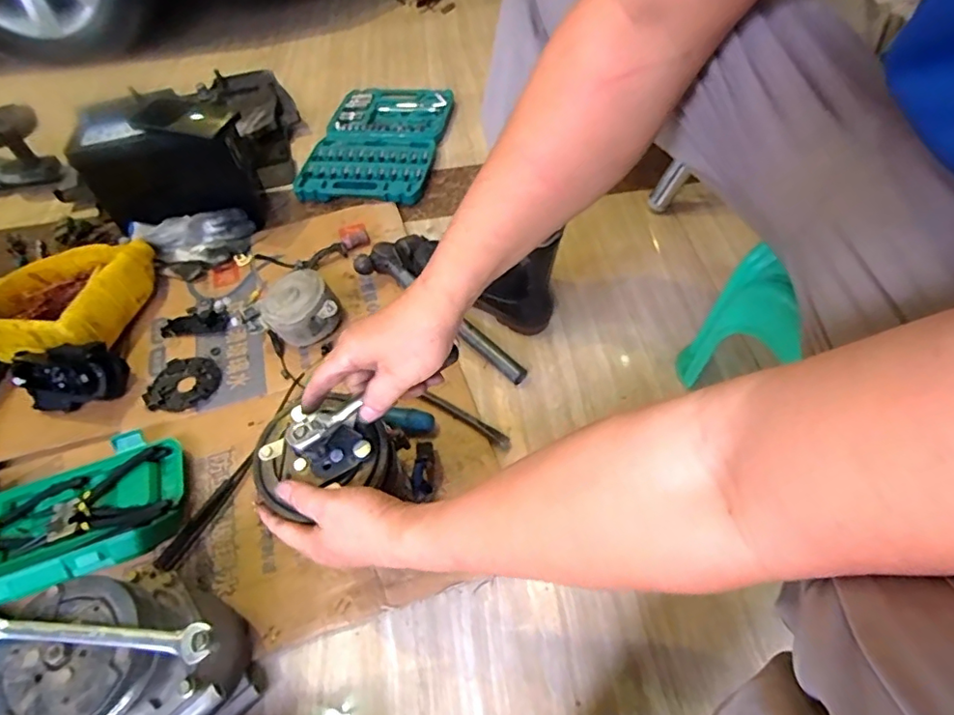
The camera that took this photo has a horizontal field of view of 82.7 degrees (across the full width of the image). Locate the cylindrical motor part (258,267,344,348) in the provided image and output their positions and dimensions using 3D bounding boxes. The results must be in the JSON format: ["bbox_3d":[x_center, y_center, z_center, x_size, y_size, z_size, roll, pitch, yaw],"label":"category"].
[{"bbox_3d":[-0.256,-0.068,0.792,0.101,0.078,0.099,-2,52,3],"label":"cylindrical motor part"}]

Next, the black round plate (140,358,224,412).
[{"bbox_3d":[-0.412,0.036,0.755,0.098,0.010,0.084,-35,58,-21],"label":"black round plate"}]

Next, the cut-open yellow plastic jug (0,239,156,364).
[{"bbox_3d":[-0.606,-0.092,0.816,0.169,0.097,0.215,3,53,7],"label":"cut-open yellow plastic jug"}]

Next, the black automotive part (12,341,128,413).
[{"bbox_3d":[-0.538,0.025,0.726,0.111,0.078,0.080,-1,52,4],"label":"black automotive part"}]

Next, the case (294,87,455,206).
[{"bbox_3d":[-0.205,-0.464,1.157,0.259,0.029,0.418,4,53,8],"label":"case"}]

